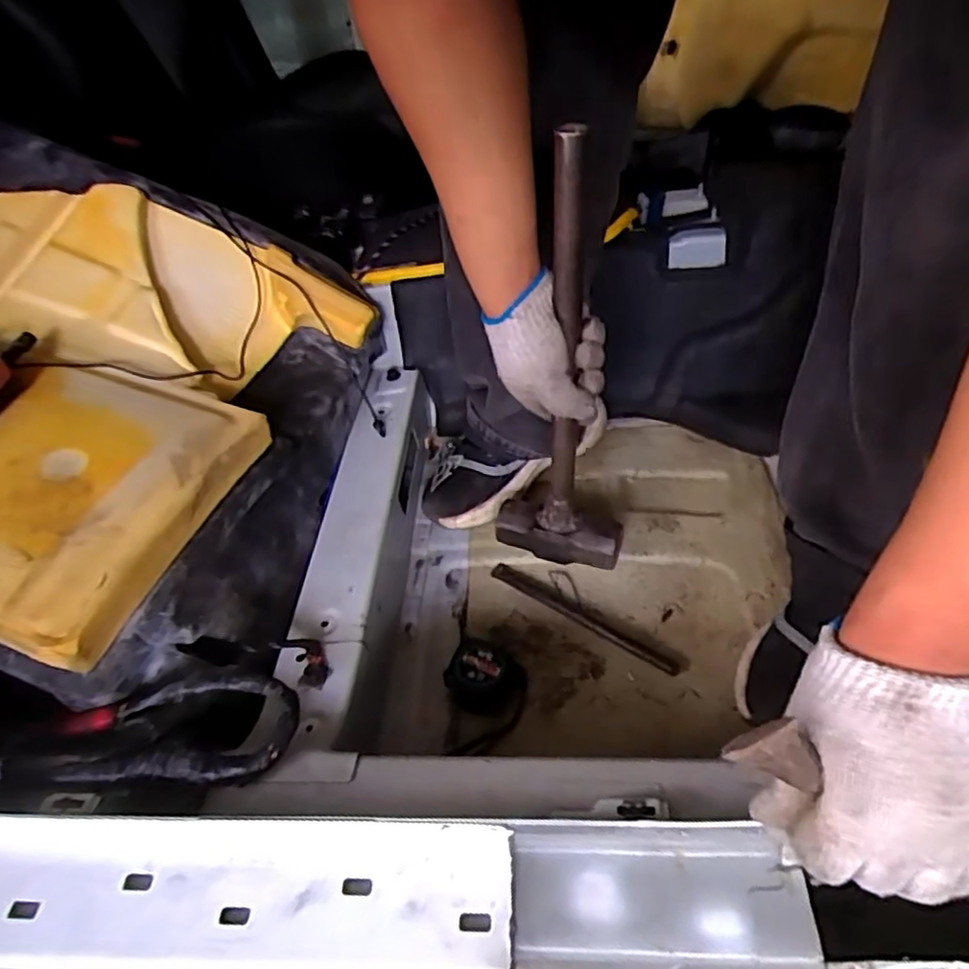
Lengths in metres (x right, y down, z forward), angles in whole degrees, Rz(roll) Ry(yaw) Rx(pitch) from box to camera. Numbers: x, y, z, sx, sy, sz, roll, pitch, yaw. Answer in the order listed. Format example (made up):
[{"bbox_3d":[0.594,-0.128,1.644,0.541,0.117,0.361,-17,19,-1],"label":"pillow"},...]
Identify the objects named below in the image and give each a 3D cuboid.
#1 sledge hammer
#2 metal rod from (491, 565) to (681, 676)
[{"bbox_3d":[0.064,-0.091,0.589,0.128,0.419,0.048,8,43,17],"label":"sledge hammer"},{"bbox_3d":[0.100,0.137,0.681,0.224,0.012,0.020,27,53,31],"label":"metal rod"}]

